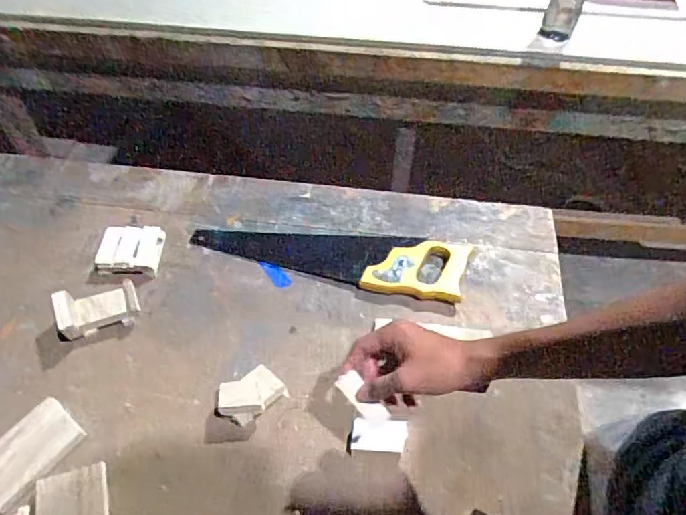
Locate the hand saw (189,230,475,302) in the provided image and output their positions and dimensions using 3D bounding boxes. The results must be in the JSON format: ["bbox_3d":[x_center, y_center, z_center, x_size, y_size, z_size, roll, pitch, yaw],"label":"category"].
[{"bbox_3d":[-0.025,-0.007,0.770,0.401,0.022,0.101,8,53,7],"label":"hand saw"}]

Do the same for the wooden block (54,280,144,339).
[{"bbox_3d":[-0.328,0.069,0.708,0.105,0.044,0.057,-16,54,-11],"label":"wooden block"}]

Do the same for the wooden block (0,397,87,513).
[{"bbox_3d":[-0.361,0.225,0.610,0.075,0.018,0.111,33,60,23],"label":"wooden block"}]

